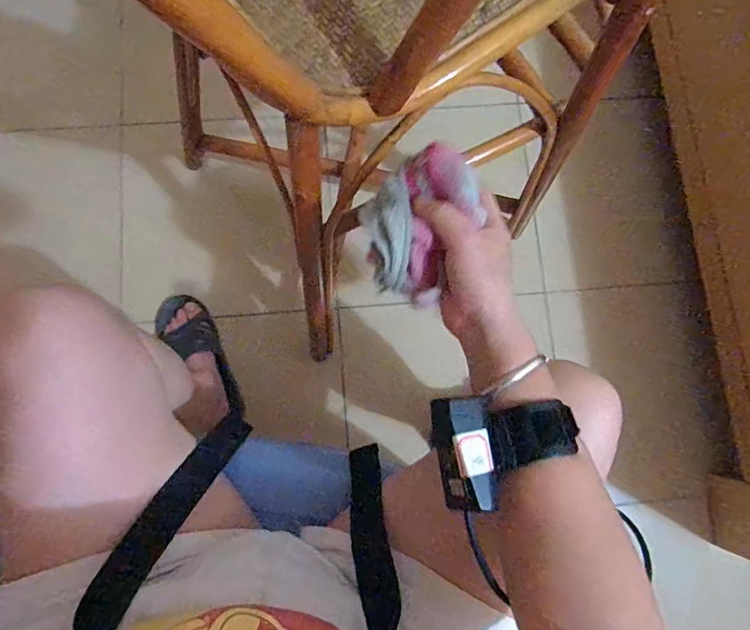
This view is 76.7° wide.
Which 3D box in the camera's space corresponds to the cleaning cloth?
[{"bbox_3d":[0.035,-0.074,0.374,0.077,0.054,0.115,28,81,6],"label":"cleaning cloth"}]

